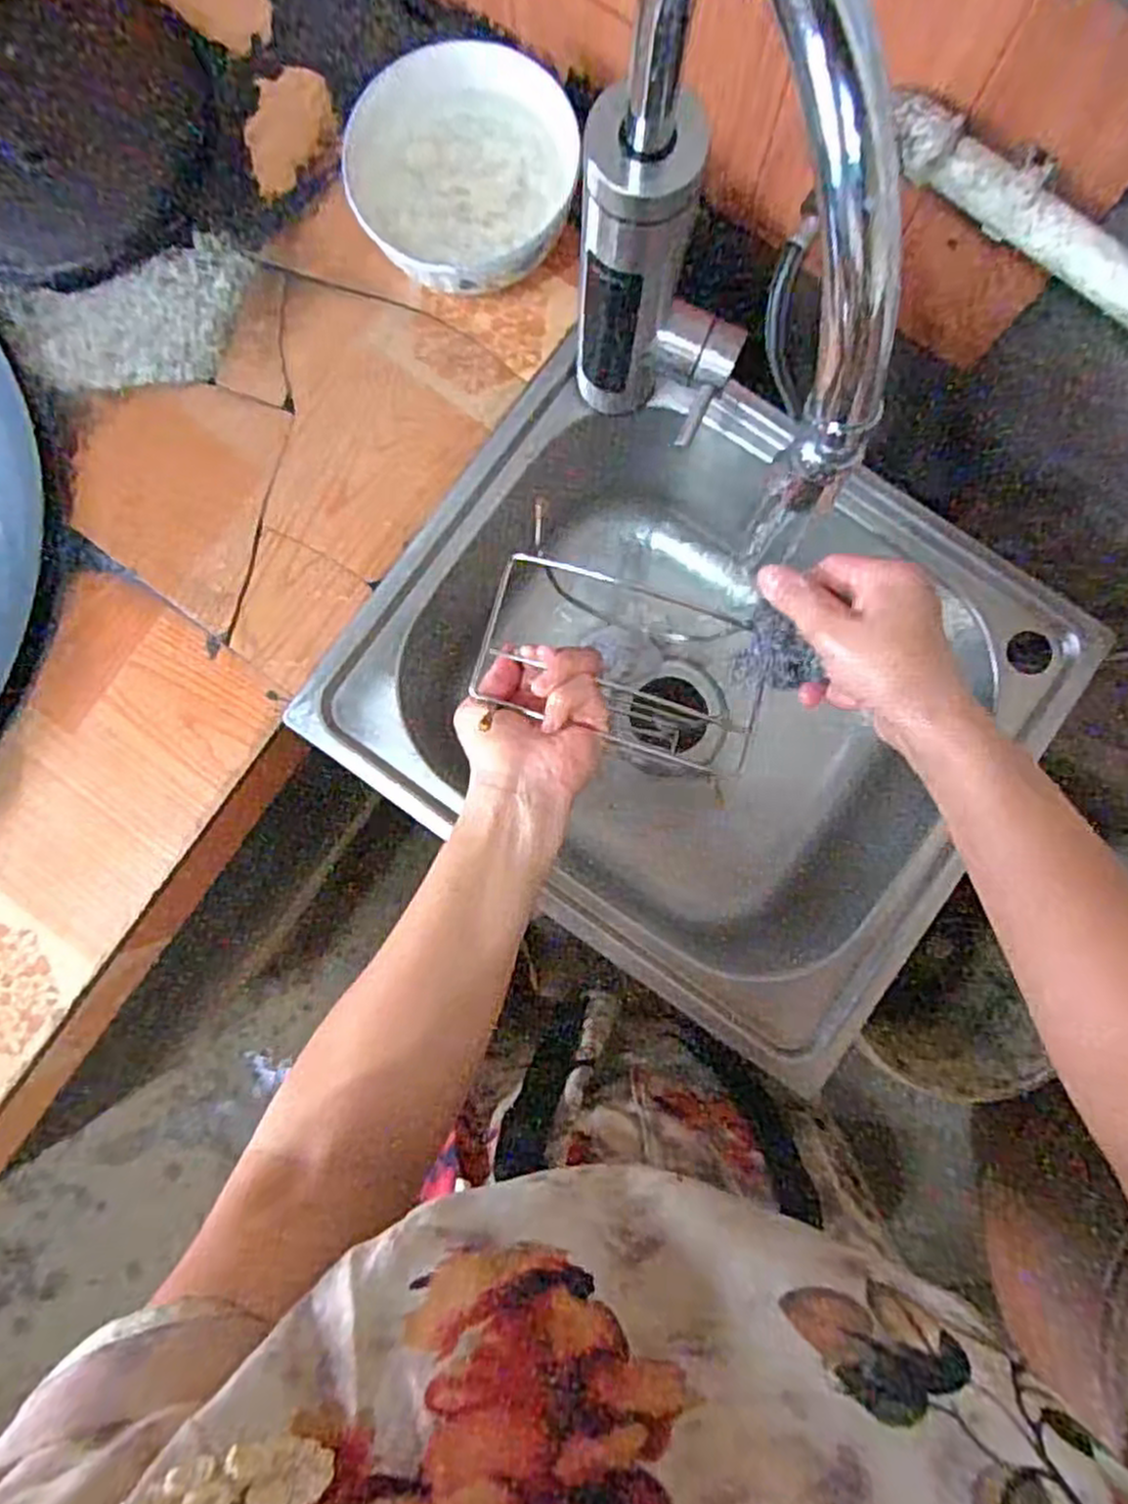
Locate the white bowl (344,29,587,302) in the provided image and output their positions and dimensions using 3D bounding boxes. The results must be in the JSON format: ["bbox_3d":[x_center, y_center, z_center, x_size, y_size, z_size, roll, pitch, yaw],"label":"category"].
[{"bbox_3d":[-0.067,-0.390,0.524,0.144,0.067,0.157,0,89,2],"label":"white bowl"}]

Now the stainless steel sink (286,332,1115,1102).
[{"bbox_3d":[0.098,-0.050,0.616,0.453,0.191,0.342,30,85,3],"label":"stainless steel sink"}]

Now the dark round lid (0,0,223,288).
[{"bbox_3d":[-0.378,-0.469,0.568,0.231,0.014,0.241,0,89,2],"label":"dark round lid"}]

